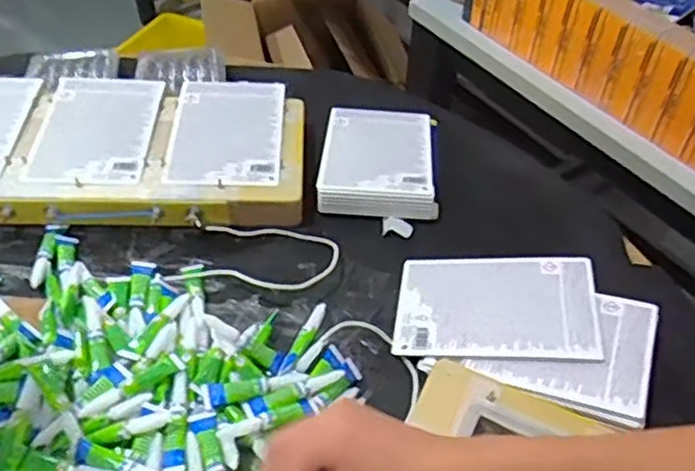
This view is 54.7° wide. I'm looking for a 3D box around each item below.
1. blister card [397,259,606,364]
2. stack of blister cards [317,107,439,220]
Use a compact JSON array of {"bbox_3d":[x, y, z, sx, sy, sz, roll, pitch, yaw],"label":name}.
[{"bbox_3d":[0.129,0.061,0.590,0.167,0.006,0.110,0,42,14],"label":"blister card"},{"bbox_3d":[0.034,-0.089,0.728,0.119,0.034,0.165,3,47,0],"label":"stack of blister cards"}]

